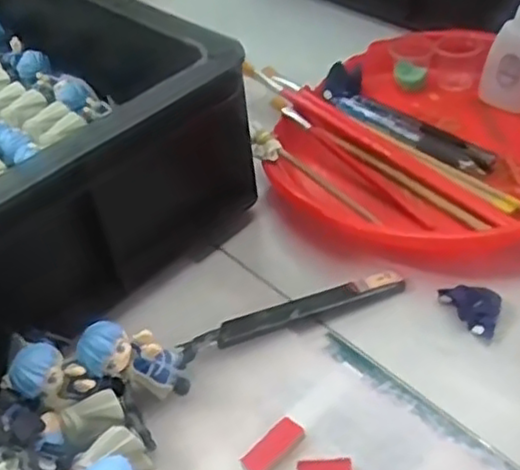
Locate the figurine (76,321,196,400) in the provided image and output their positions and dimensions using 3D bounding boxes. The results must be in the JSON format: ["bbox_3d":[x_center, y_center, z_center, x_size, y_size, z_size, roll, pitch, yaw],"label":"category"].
[{"bbox_3d":[-0.062,0.063,0.359,0.064,0.026,0.026,29,40,-33],"label":"figurine"}]

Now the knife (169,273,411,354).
[{"bbox_3d":[0.023,0.045,0.406,0.138,0.010,0.013,-19,45,-13],"label":"knife"}]

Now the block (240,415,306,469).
[{"bbox_3d":[0.008,0.108,0.348,0.037,0.008,0.015,-35,51,-27],"label":"block"}]

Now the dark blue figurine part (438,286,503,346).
[{"bbox_3d":[0.130,0.041,0.405,0.027,0.010,0.041,-26,47,-19],"label":"dark blue figurine part"}]

